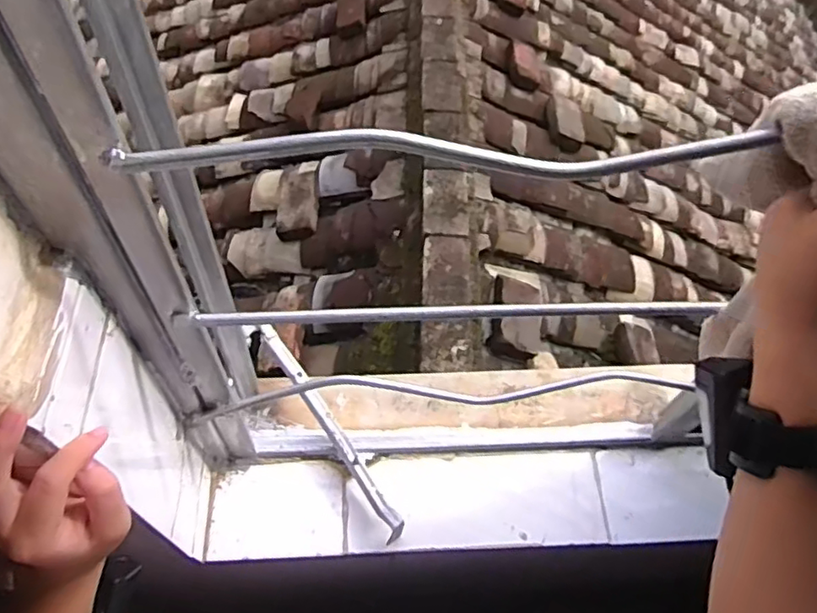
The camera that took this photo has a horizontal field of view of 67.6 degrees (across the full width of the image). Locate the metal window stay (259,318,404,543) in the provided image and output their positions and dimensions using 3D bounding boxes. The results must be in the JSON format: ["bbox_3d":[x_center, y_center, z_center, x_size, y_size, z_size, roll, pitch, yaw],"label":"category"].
[{"bbox_3d":[-0.088,0.130,0.671,0.021,0.037,0.273,-29,64,-21],"label":"metal window stay"}]

